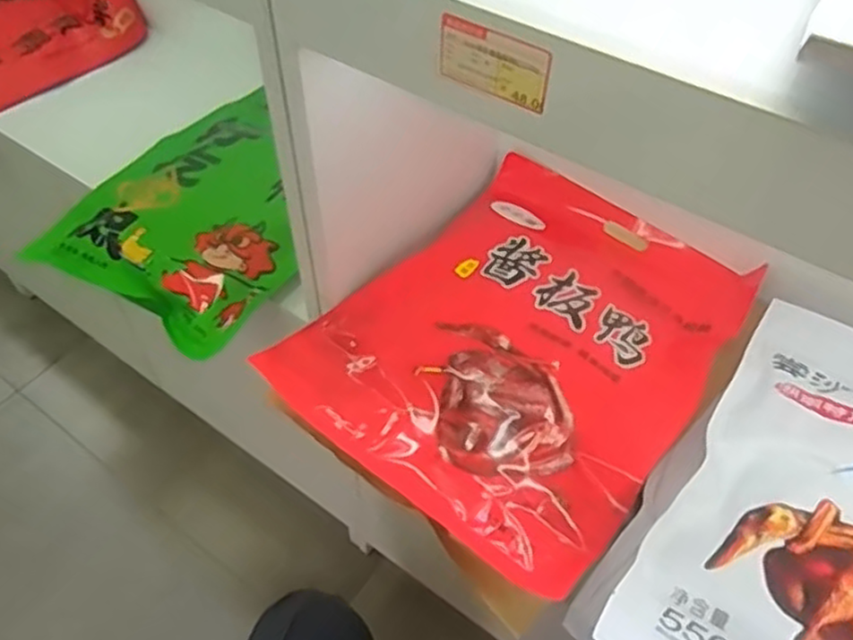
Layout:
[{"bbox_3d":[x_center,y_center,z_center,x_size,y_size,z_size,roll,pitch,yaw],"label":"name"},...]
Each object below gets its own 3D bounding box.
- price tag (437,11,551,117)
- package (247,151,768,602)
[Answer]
[{"bbox_3d":[0.038,-0.144,0.397,0.070,0.038,0.005,31,55,22],"label":"price tag"},{"bbox_3d":[0.104,0.009,0.684,0.322,0.049,0.423,34,60,23],"label":"package"}]

